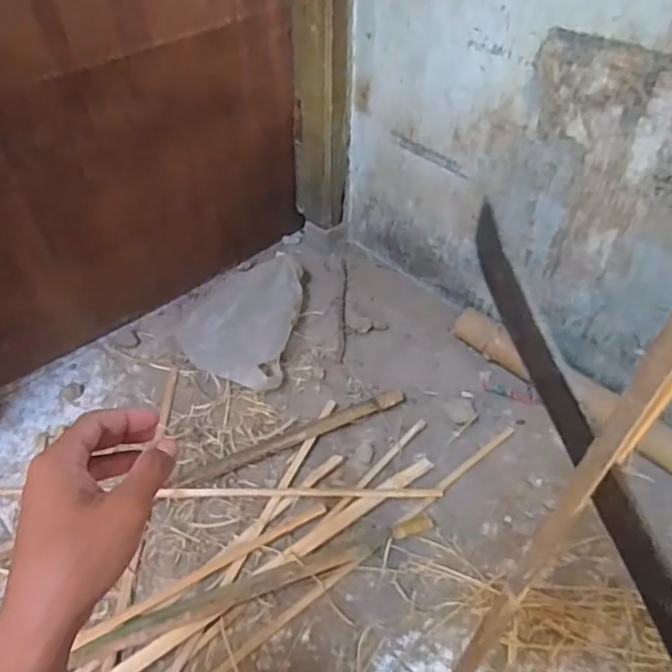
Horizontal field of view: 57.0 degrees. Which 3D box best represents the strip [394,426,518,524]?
[{"bbox_3d":[0.199,0.224,1.004,0.274,0.008,0.013,-31,53,-27],"label":"strip"}]

